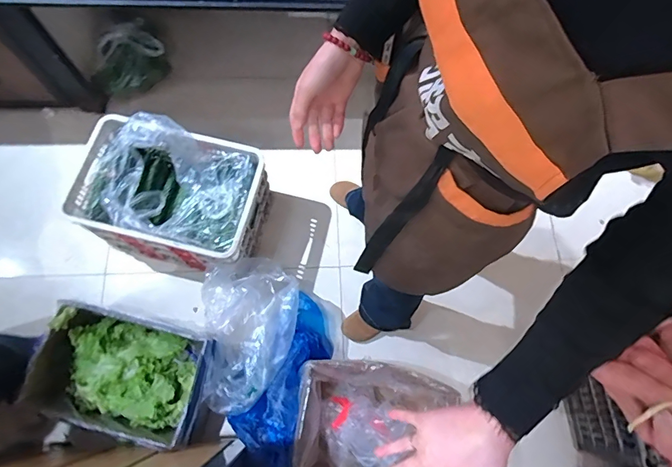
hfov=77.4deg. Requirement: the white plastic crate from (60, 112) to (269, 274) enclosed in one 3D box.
[{"bbox_3d":[-0.514,-0.108,1.381,0.534,0.340,0.407,12,72,1],"label":"white plastic crate"}]

